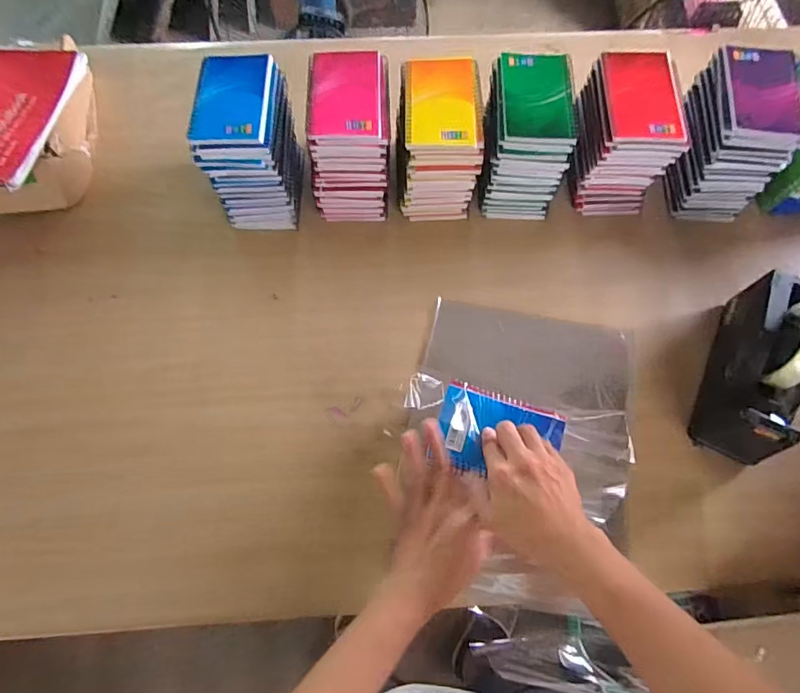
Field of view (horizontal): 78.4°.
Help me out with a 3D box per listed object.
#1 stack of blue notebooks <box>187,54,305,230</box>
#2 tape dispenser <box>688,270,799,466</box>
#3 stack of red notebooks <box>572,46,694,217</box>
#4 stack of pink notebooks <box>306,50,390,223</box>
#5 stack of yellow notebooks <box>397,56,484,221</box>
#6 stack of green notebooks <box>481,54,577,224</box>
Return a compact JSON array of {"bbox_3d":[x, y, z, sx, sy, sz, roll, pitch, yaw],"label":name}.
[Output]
[{"bbox_3d":[-0.186,-0.254,0.625,0.100,0.142,0.157,2,70,0],"label":"stack of blue notebooks"},{"bbox_3d":[0.410,0.019,0.547,0.079,0.131,0.204,27,72,9],"label":"tape dispenser"},{"bbox_3d":[0.283,-0.264,0.635,0.100,0.152,0.135,-2,70,-1],"label":"stack of red notebooks"},{"bbox_3d":[-0.061,-0.265,0.627,0.094,0.149,0.145,0,70,-1],"label":"stack of pink notebooks"},{"bbox_3d":[0.049,-0.264,0.631,0.090,0.139,0.136,-3,70,-2],"label":"stack of yellow notebooks"},{"bbox_3d":[0.157,-0.263,0.633,0.087,0.137,0.131,2,70,0],"label":"stack of green notebooks"}]

